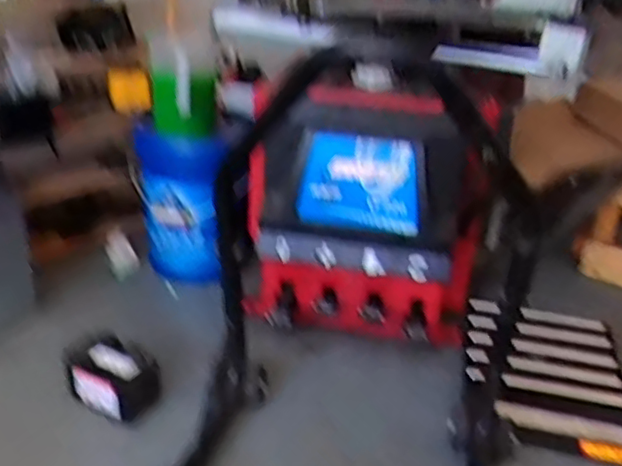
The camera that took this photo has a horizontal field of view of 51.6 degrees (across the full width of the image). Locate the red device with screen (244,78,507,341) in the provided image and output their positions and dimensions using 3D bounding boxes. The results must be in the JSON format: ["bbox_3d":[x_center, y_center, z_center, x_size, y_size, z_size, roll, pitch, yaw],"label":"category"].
[{"bbox_3d":[0.127,-0.052,1.376,0.466,0.495,0.268,10,27,10],"label":"red device with screen"}]

